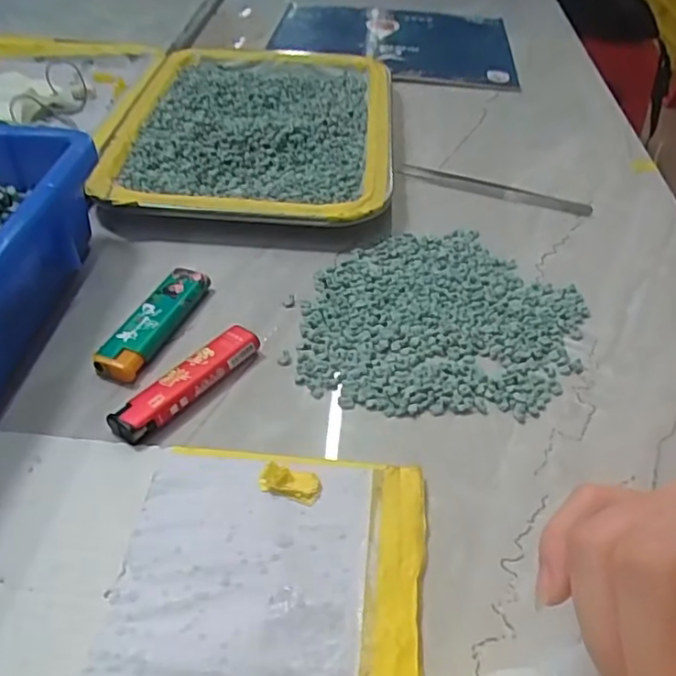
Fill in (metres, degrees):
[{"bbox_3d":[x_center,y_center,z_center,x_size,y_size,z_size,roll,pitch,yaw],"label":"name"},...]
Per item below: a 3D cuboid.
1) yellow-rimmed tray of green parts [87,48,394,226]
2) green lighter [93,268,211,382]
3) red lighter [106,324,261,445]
[{"bbox_3d":[-0.057,-0.163,0.485,0.191,0.024,0.281,3,42,1],"label":"yellow-rimmed tray of green parts"},{"bbox_3d":[-0.094,-0.008,0.327,0.022,0.013,0.077,16,44,15],"label":"green lighter"},{"bbox_3d":[-0.070,0.020,0.296,0.019,0.011,0.078,28,48,26],"label":"red lighter"}]

